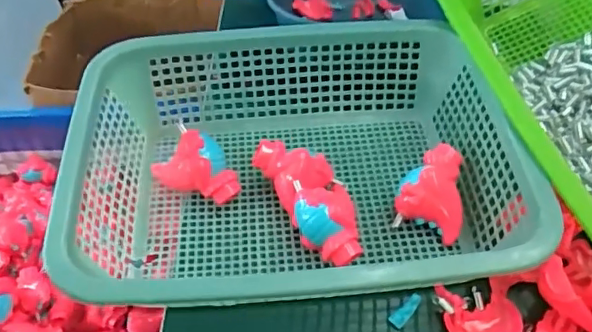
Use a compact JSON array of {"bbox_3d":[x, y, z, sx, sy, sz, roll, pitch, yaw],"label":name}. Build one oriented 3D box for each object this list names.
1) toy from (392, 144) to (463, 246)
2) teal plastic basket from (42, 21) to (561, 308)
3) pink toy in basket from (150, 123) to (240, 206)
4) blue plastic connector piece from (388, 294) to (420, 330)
[{"bbox_3d":[0.116,0.020,0.481,0.056,0.048,0.065,14,49,14],"label":"toy"},{"bbox_3d":[0.003,0.006,0.473,0.327,0.107,0.261,-4,47,-3],"label":"teal plastic basket"},{"bbox_3d":[-0.088,0.002,0.491,0.066,0.044,0.060,-18,49,-15],"label":"pink toy in basket"},{"bbox_3d":[0.084,0.111,0.438,0.011,0.011,0.030,35,57,29],"label":"blue plastic connector piece"}]

